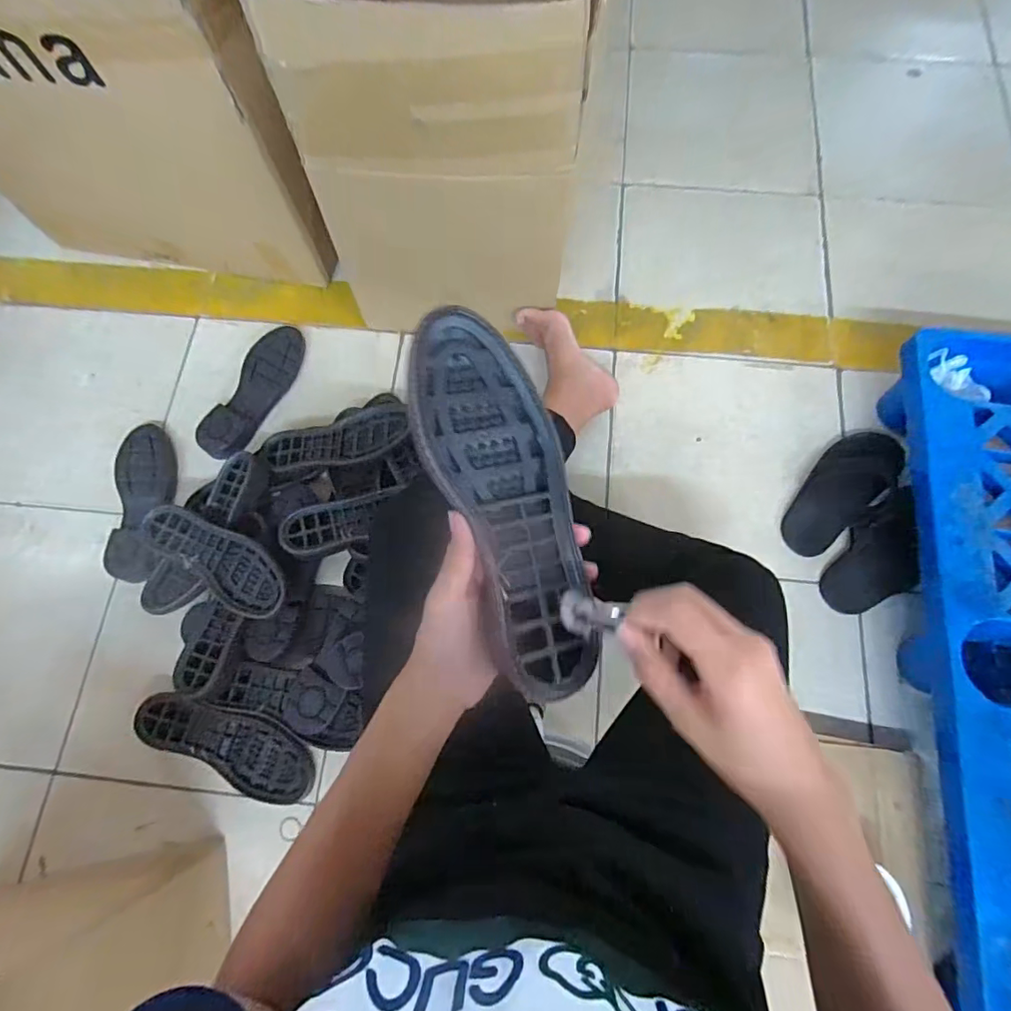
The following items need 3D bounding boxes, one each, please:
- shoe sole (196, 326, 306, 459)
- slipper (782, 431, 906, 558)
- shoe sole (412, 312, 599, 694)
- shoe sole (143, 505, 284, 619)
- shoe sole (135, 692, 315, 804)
[{"bbox_3d":[-0.462,-0.211,0.971,0.092,0.048,0.273,22,76,6],"label":"shoe sole"},{"bbox_3d":[0.568,-0.021,0.897,0.109,0.049,0.254,39,78,9],"label":"slipper"},{"bbox_3d":[0.002,0.002,0.362,0.093,0.047,0.268,-16,90,-4],"label":"shoe sole"},{"bbox_3d":[-0.442,0.078,0.807,0.270,0.035,0.094,30,76,10],"label":"shoe sole"},{"bbox_3d":[-0.413,0.358,0.794,0.270,0.029,0.097,31,78,-8],"label":"shoe sole"}]

